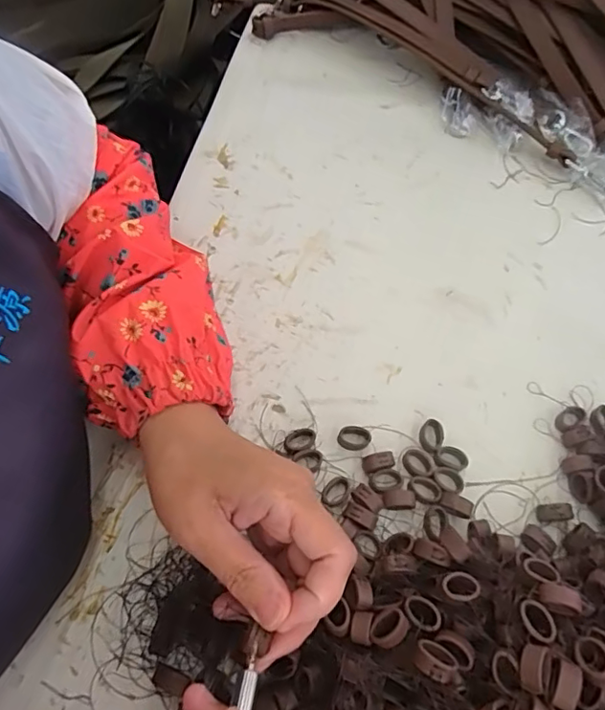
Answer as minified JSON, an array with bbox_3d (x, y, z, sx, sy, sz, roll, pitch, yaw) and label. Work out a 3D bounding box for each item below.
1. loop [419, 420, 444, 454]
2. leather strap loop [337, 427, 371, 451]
[{"bbox_3d":[0.088,0.055,0.366,0.015,0.004,0.022,11,63,4],"label":"loop"},{"bbox_3d":[0.035,0.056,0.363,0.022,0.006,0.015,6,63,1],"label":"leather strap loop"}]

